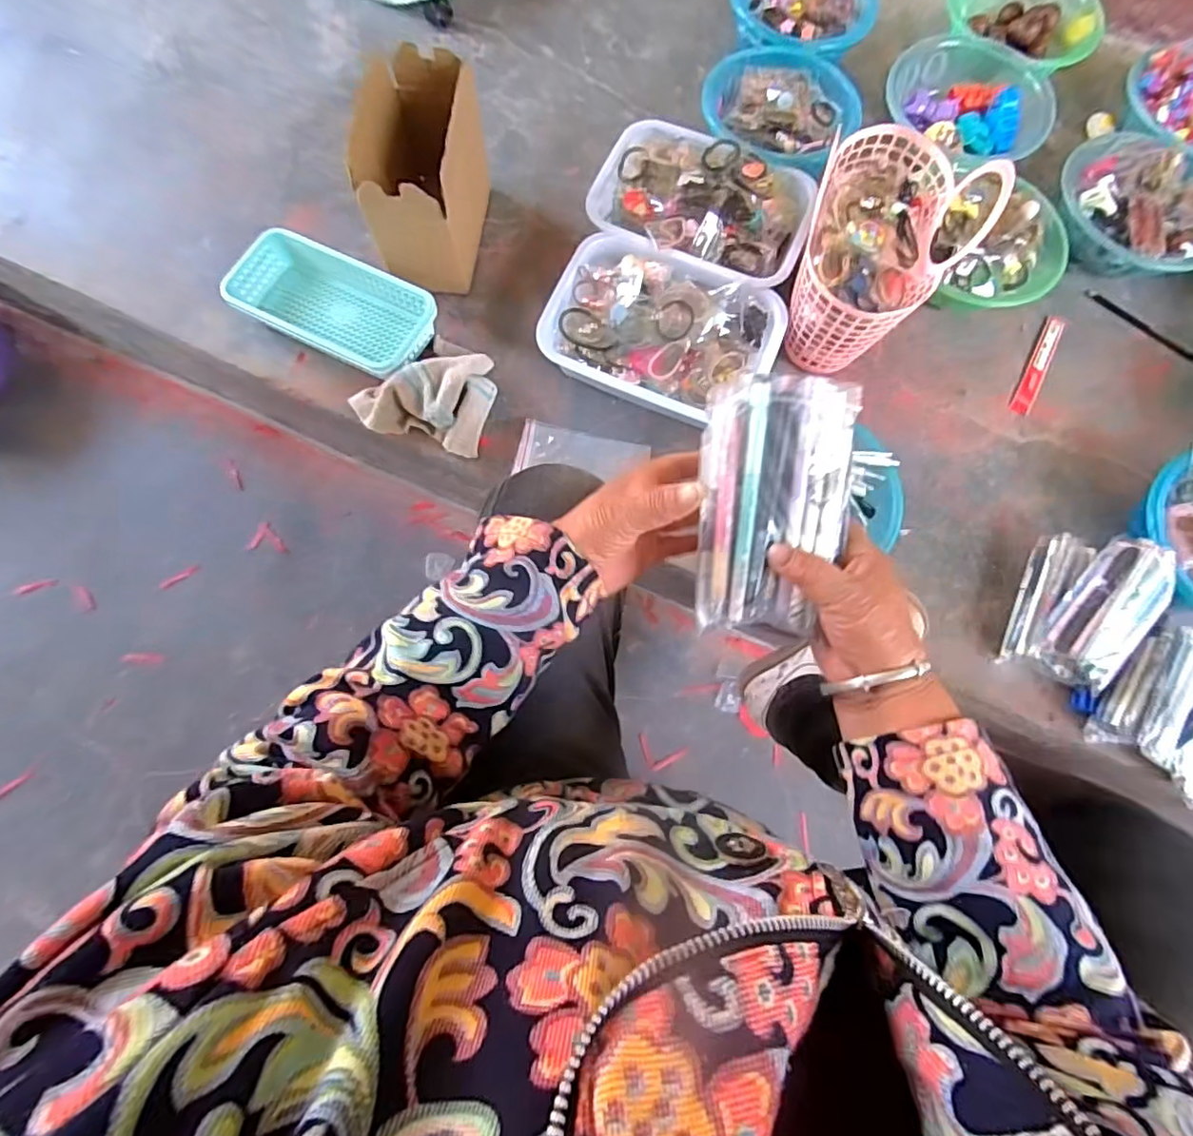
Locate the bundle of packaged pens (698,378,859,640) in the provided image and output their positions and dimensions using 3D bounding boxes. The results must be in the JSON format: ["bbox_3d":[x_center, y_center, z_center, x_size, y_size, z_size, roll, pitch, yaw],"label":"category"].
[{"bbox_3d":[0.113,-0.037,0.364,0.090,0.016,0.156,1,101,3],"label":"bundle of packaged pens"}]

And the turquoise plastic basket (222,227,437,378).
[{"bbox_3d":[-0.346,-0.341,0.769,0.255,0.069,0.126,27,76,5],"label":"turquoise plastic basket"}]

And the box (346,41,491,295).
[{"bbox_3d":[-0.213,-0.485,0.739,0.107,0.181,0.220,12,75,1],"label":"box"}]

